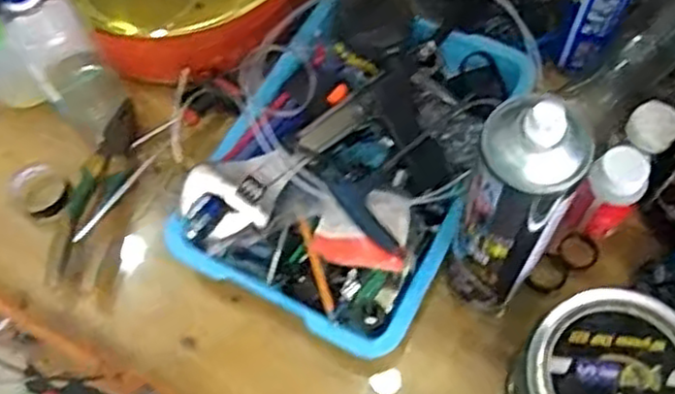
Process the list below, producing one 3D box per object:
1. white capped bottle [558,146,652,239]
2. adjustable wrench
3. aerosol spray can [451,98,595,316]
[{"bbox_3d":[0.224,0.001,0.598,0.046,0.091,0.045,-1,66,2],"label":"white capped bottle"},{"bbox_3d":[-0.044,-0.024,0.624,0.178,0.017,0.063,-27,95,-22],"label":"adjustable wrench"},{"bbox_3d":[0.116,0.014,0.495,0.059,0.247,0.055,-1,66,2],"label":"aerosol spray can"}]

